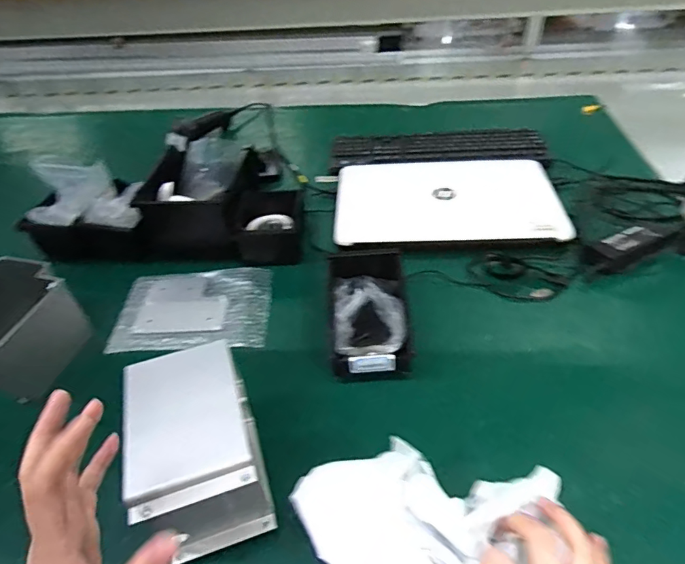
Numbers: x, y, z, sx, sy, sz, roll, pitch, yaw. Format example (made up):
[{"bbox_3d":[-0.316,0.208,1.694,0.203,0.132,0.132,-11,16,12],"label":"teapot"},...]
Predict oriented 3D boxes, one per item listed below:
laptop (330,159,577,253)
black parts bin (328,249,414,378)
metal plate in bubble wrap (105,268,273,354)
[{"bbox_3d":[0.179,-0.148,0.843,0.371,0.033,0.243,-2,44,4],"label":"laptop"},{"bbox_3d":[0.034,0.040,0.639,0.103,0.069,0.185,-2,44,3],"label":"black parts bin"},{"bbox_3d":[-0.225,0.041,0.721,0.221,0.023,0.162,-3,44,2],"label":"metal plate in bubble wrap"}]

